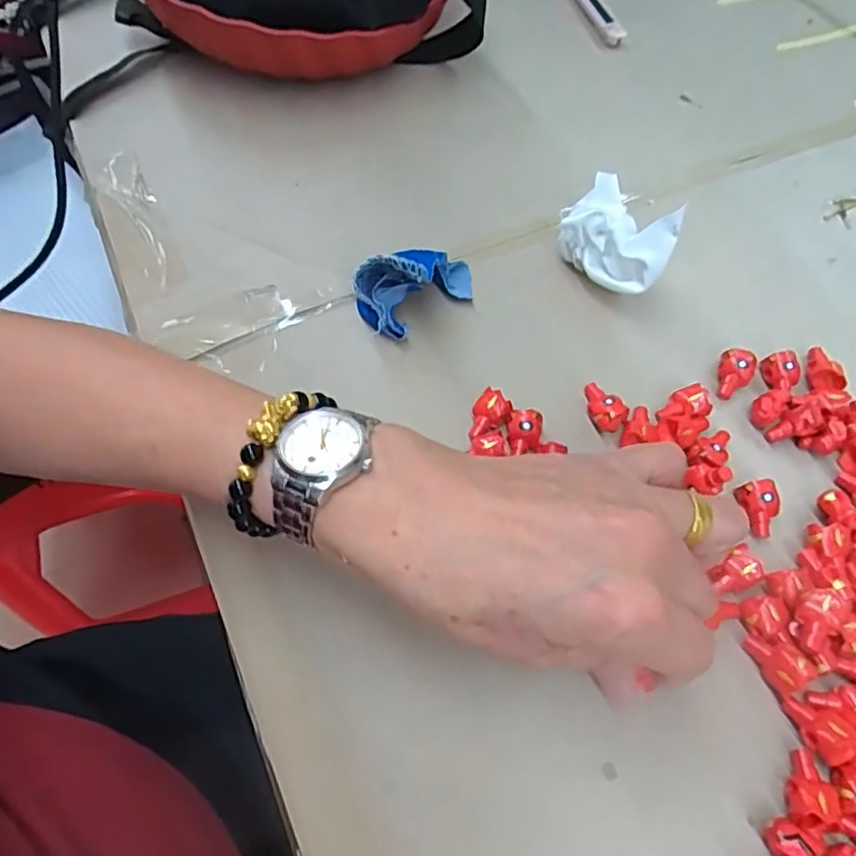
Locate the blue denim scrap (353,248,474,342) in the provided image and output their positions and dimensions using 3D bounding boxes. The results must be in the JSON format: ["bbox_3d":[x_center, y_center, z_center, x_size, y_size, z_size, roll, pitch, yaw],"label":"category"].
[{"bbox_3d":[-0.002,-0.078,0.327,0.068,0.046,0.027,-34,66,-18],"label":"blue denim scrap"}]

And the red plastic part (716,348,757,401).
[{"bbox_3d":[0.152,-0.026,0.319,0.017,0.019,0.023,38,66,19],"label":"red plastic part"}]

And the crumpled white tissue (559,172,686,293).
[{"bbox_3d":[0.101,-0.101,0.338,0.059,0.054,0.040,36,66,18],"label":"crumpled white tissue"}]

